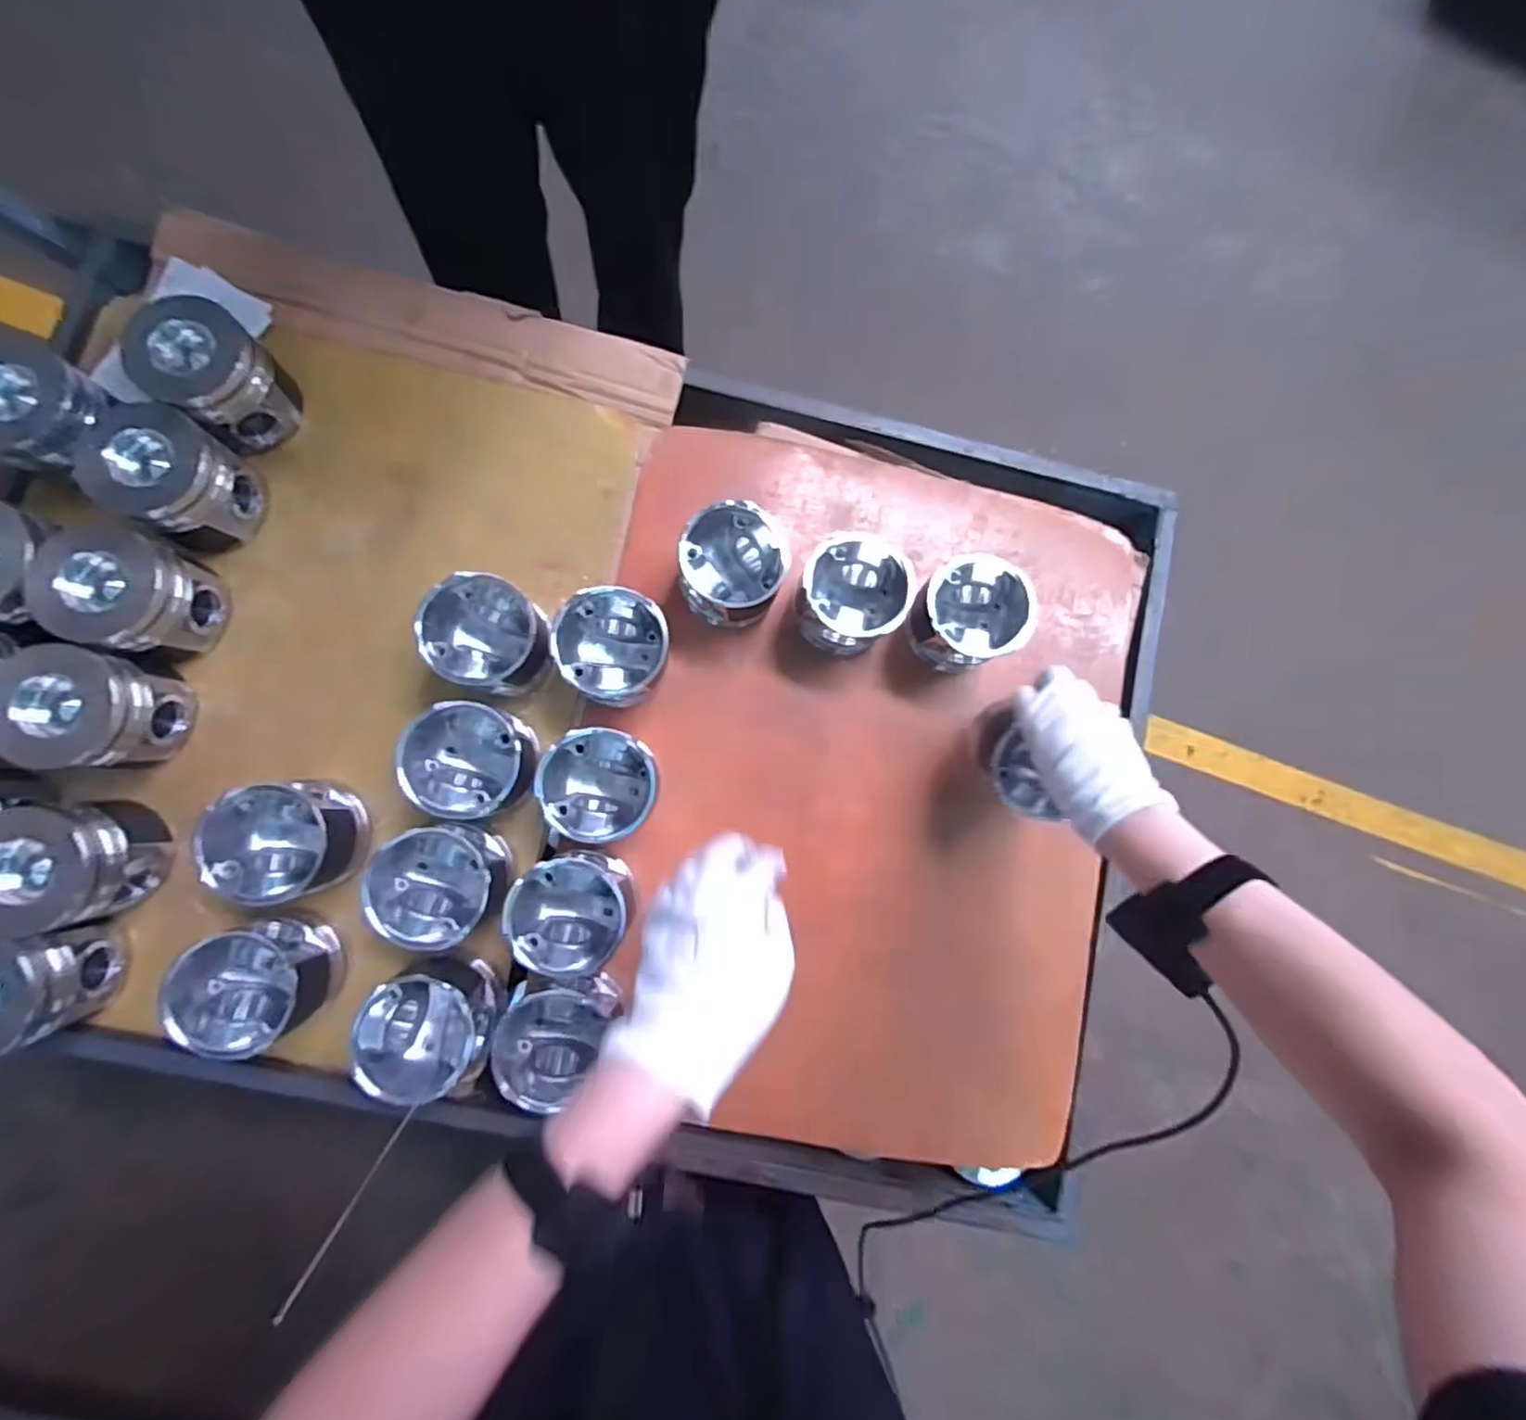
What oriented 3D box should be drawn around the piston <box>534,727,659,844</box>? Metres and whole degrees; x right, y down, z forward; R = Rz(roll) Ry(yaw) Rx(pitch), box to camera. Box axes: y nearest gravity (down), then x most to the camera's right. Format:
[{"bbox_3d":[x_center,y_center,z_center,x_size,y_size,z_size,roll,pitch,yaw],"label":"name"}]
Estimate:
[{"bbox_3d":[-0.141,0.065,0.592,0.090,0.090,0.090,1,84,-5],"label":"piston"}]

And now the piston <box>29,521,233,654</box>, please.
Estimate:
[{"bbox_3d":[-0.536,-0.097,0.576,0.101,0.089,0.092,1,84,-5],"label":"piston"}]

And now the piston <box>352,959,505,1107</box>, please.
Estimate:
[{"bbox_3d":[-0.269,0.259,0.560,0.098,0.098,0.092,1,84,-5],"label":"piston"}]

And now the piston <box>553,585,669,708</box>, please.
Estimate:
[{"bbox_3d":[-0.131,-0.052,0.607,0.096,0.079,0.096,-1,84,-5],"label":"piston"}]

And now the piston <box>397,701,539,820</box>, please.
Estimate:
[{"bbox_3d":[-0.249,0.043,0.581,0.099,0.082,0.096,1,84,-5],"label":"piston"}]

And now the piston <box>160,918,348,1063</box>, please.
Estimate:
[{"bbox_3d":[-0.409,0.221,0.553,0.094,0.098,0.093,1,84,-5],"label":"piston"}]

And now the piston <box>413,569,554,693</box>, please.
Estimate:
[{"bbox_3d":[-0.236,-0.064,0.592,0.092,0.079,0.098,1,84,-5],"label":"piston"}]

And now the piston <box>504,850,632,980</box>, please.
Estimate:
[{"bbox_3d":[-0.160,0.169,0.581,0.093,0.084,0.094,1,84,-5],"label":"piston"}]

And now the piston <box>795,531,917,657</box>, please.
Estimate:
[{"bbox_3d":[0.081,-0.107,0.630,0.101,0.078,0.097,1,84,-5],"label":"piston"}]

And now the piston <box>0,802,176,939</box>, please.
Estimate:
[{"bbox_3d":[-0.561,0.126,0.549,0.093,0.087,0.097,1,84,-5],"label":"piston"}]

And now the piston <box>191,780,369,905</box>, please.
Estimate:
[{"bbox_3d":[-0.391,0.108,0.565,0.094,0.084,0.092,-11,85,-6],"label":"piston"}]

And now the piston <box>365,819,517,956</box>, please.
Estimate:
[{"bbox_3d":[-0.267,0.144,0.573,0.098,0.088,0.093,1,84,-5],"label":"piston"}]

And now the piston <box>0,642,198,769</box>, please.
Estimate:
[{"bbox_3d":[-0.557,0.001,0.562,0.099,0.086,0.092,1,84,-5],"label":"piston"}]

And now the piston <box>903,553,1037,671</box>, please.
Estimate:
[{"bbox_3d":[0.189,-0.089,0.642,0.094,0.092,0.095,1,84,-5],"label":"piston"}]

